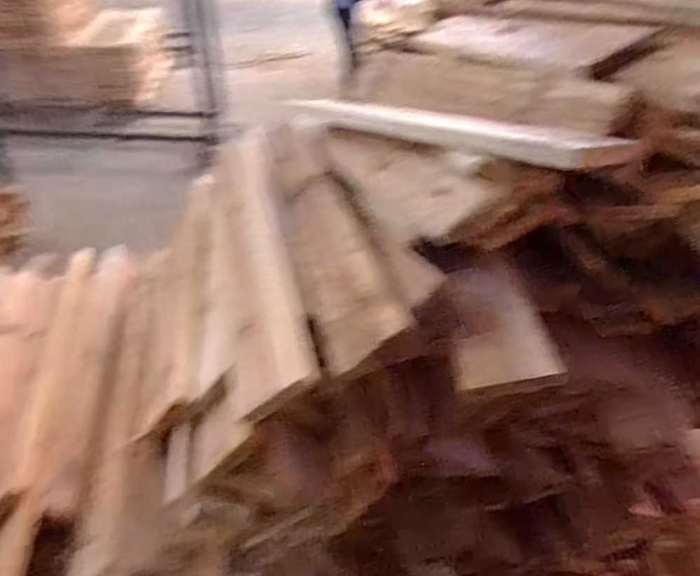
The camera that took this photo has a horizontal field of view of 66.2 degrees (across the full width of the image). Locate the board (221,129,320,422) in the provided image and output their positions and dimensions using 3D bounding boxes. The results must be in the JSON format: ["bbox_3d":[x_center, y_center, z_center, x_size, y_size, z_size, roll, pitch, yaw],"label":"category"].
[{"bbox_3d":[-0.124,-0.074,0.692,0.086,0.014,0.549,-32,41,12],"label":"board"}]

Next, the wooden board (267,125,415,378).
[{"bbox_3d":[-0.036,-0.092,0.657,0.089,0.013,0.471,-25,43,5],"label":"wooden board"}]

